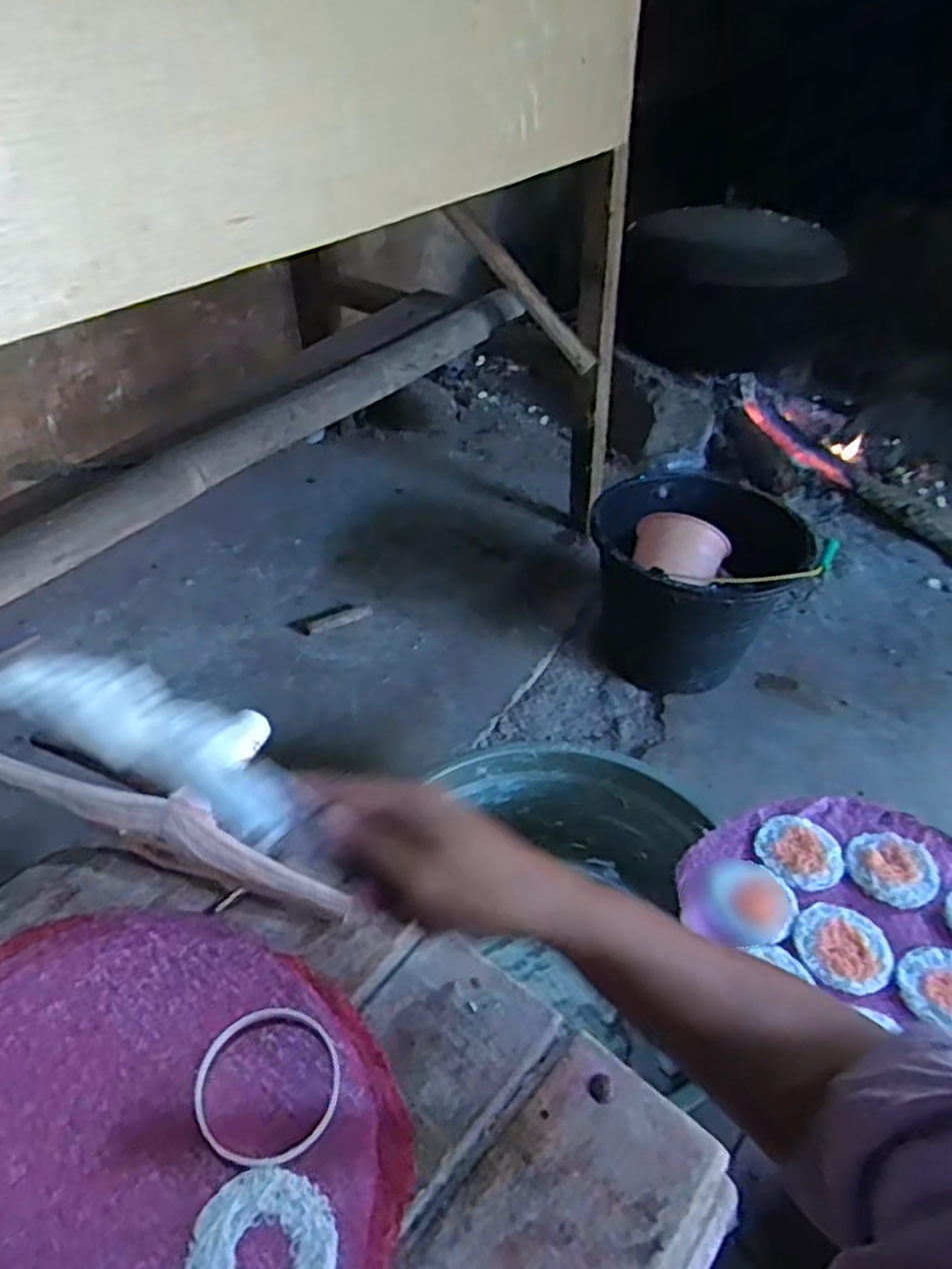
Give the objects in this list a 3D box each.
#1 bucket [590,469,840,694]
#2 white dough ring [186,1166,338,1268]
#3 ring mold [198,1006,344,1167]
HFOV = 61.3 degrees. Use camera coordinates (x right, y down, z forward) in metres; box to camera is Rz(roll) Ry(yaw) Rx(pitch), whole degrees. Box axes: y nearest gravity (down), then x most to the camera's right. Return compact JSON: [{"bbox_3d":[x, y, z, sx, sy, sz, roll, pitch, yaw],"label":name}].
[{"bbox_3d":[0.345,-0.073,1.273,0.314,0.276,0.311,2,41,-2],"label":"bucket"},{"bbox_3d":[-0.120,0.349,0.454,0.077,0.004,0.080,2,41,-2],"label":"white dough ring"},{"bbox_3d":[-0.133,0.286,0.513,0.089,0.005,0.093,2,41,-2],"label":"ring mold"}]

